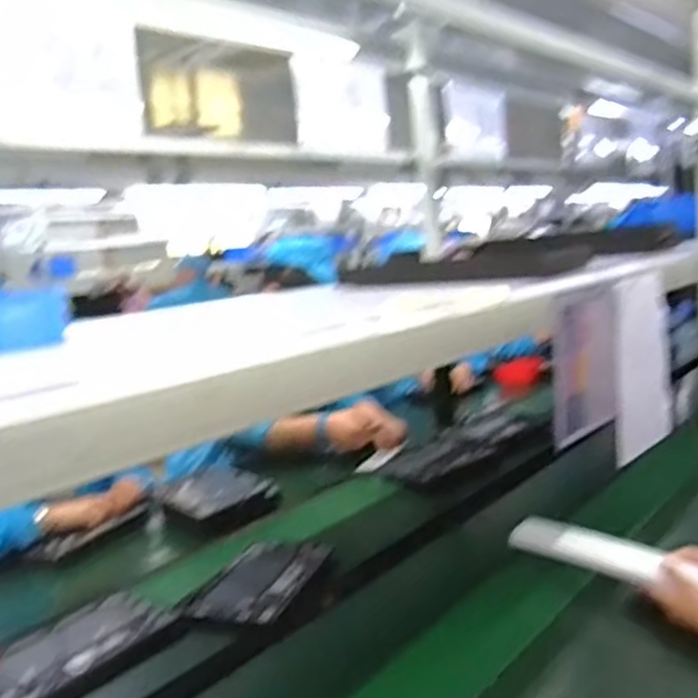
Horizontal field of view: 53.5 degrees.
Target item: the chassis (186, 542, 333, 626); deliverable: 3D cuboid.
[{"bbox_3d":[-0.143,0.382,1.162,0.165,0.021,0.248,0,10,22],"label":"chassis"}]

